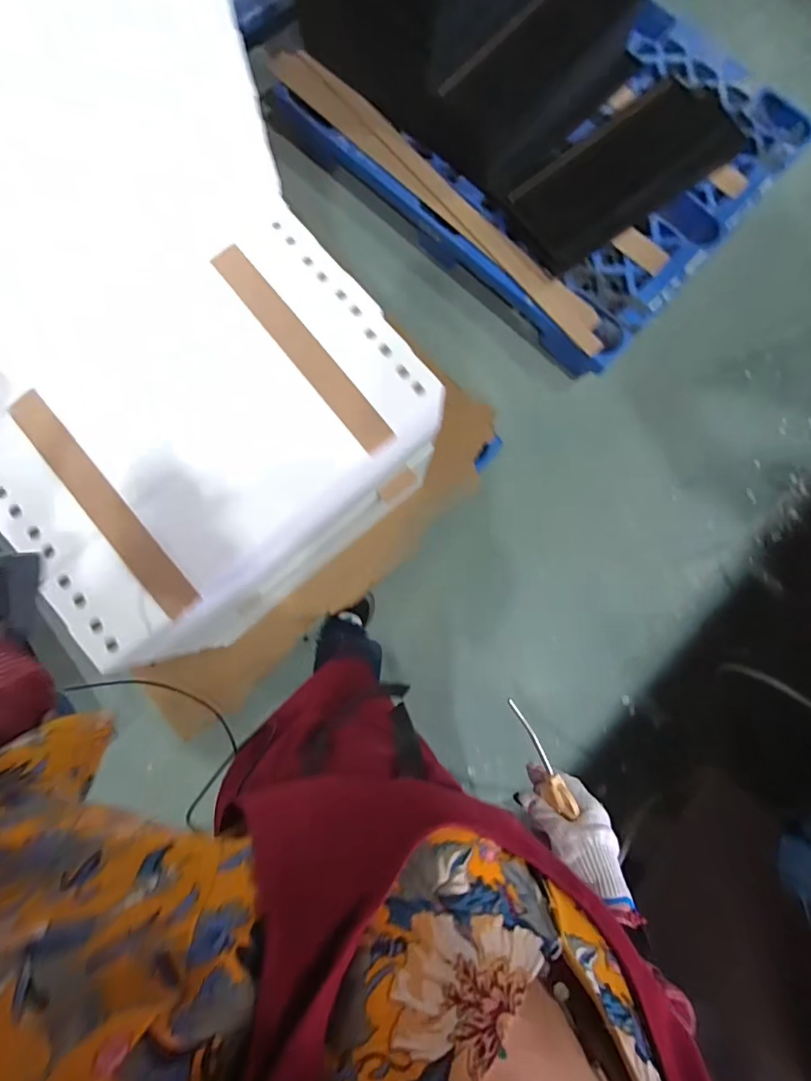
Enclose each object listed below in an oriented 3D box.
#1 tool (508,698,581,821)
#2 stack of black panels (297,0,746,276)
[{"bbox_3d":[0.147,0.235,0.528,0.023,0.021,0.127,-23,87,-4],"label":"tool"},{"bbox_3d":[0.334,-1.259,1.168,1.067,0.362,0.698,42,83,6],"label":"stack of black panels"}]

